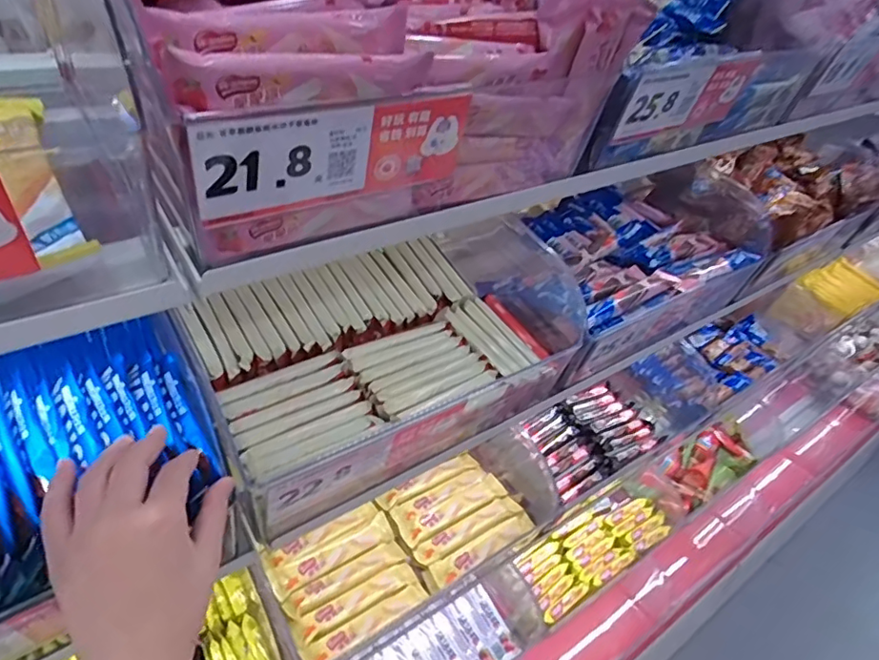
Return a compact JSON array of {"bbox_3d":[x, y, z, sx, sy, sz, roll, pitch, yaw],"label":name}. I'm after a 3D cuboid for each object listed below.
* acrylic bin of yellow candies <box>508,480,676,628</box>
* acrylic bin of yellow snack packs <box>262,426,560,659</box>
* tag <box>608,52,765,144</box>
[{"bbox_3d":[0.265,0.368,0.956,0.345,0.078,0.141,-25,45,-34],"label":"acrylic bin of yellow candies"},{"bbox_3d":[-0.021,0.236,0.671,0.356,0.084,0.153,-20,43,-30],"label":"acrylic bin of yellow snack packs"},{"bbox_3d":[0.227,-0.209,0.492,0.180,0.068,0.009,-20,64,-30],"label":"tag"}]

